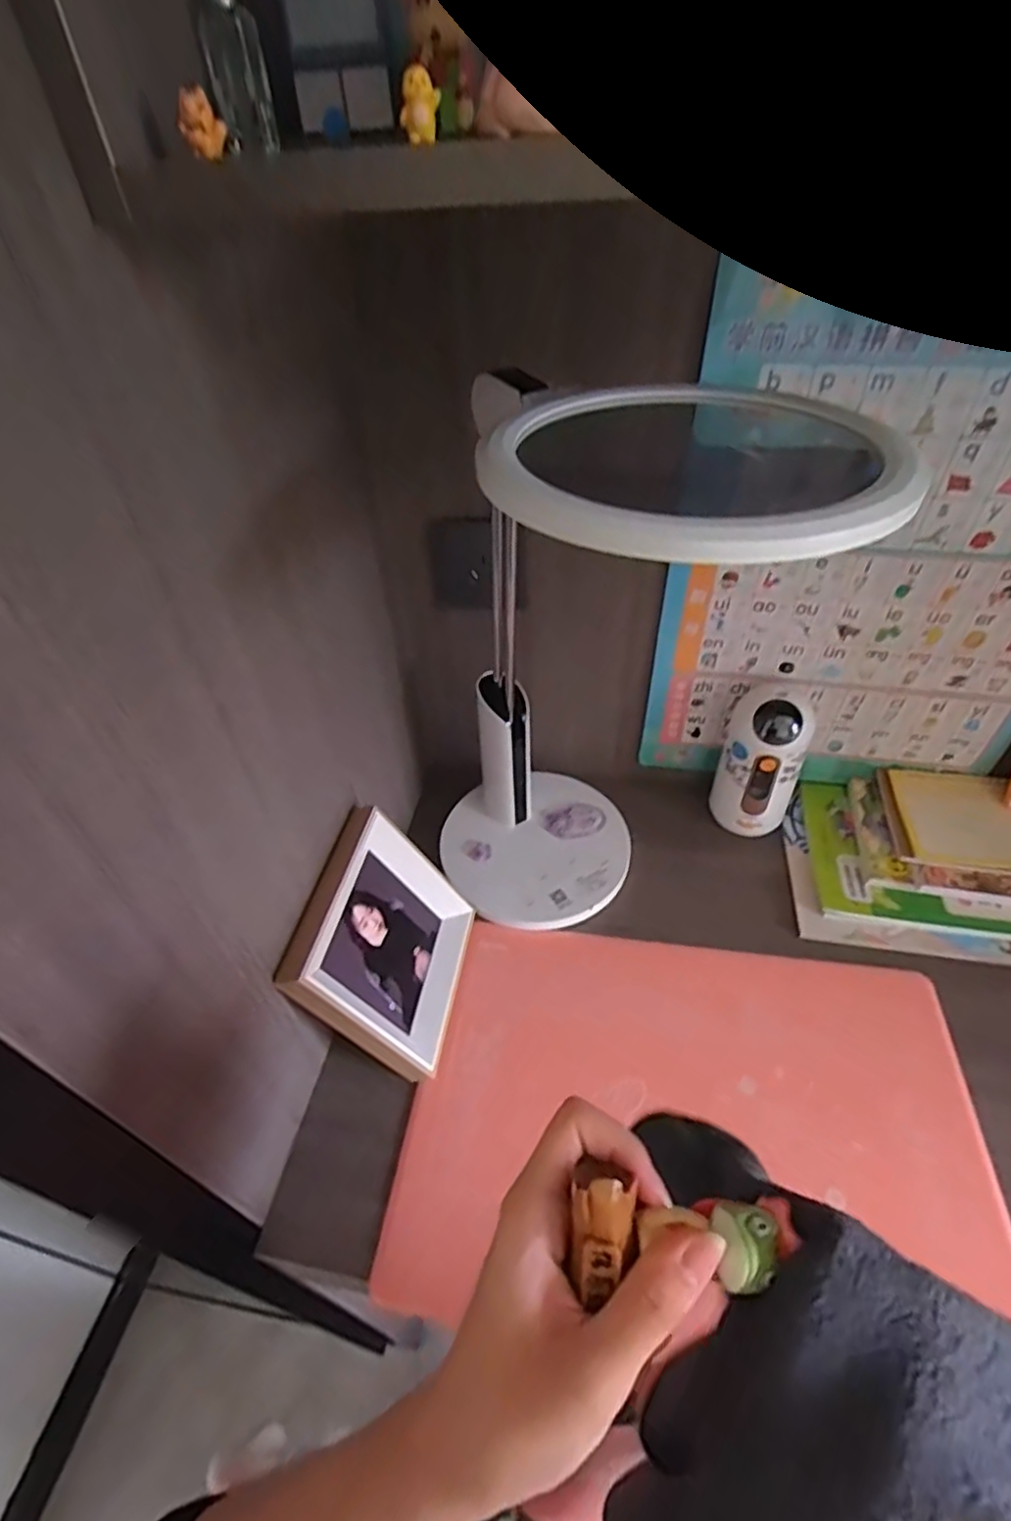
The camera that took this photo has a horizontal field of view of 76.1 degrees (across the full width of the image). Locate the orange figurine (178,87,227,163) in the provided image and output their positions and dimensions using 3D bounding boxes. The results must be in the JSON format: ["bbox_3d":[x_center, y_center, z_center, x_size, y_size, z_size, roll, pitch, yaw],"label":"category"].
[{"bbox_3d":[-0.124,-0.259,0.264,0.013,0.020,0.017,-2,44,3],"label":"orange figurine"}]

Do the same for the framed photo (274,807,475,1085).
[{"bbox_3d":[-0.102,0.164,0.584,0.022,0.180,0.180,-17,39,29],"label":"framed photo"}]

